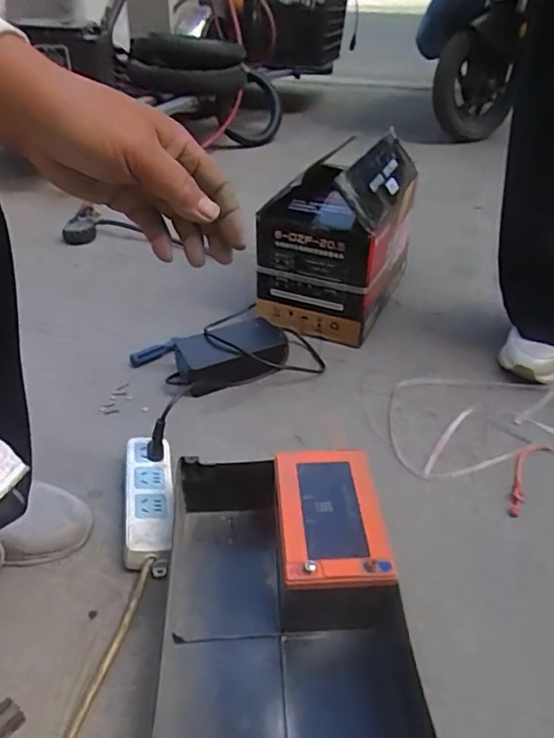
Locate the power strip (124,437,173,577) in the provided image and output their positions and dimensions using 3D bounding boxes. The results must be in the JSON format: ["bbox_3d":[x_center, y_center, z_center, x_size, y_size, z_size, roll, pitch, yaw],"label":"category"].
[{"bbox_3d":[-0.150,0.152,0.634,0.057,0.043,0.177,-6,37,-9],"label":"power strip"}]

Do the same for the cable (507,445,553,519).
[{"bbox_3d":[0.314,0.133,0.694,0.035,0.006,0.146,26,43,29],"label":"cable"}]

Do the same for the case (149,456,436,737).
[{"bbox_3d":[0.003,0.227,0.499,0.225,0.084,0.311,-3,37,-6],"label":"case"}]

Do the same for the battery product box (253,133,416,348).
[{"bbox_3d":[0.114,-0.239,0.964,0.190,0.266,0.290,15,39,17],"label":"battery product box"}]

